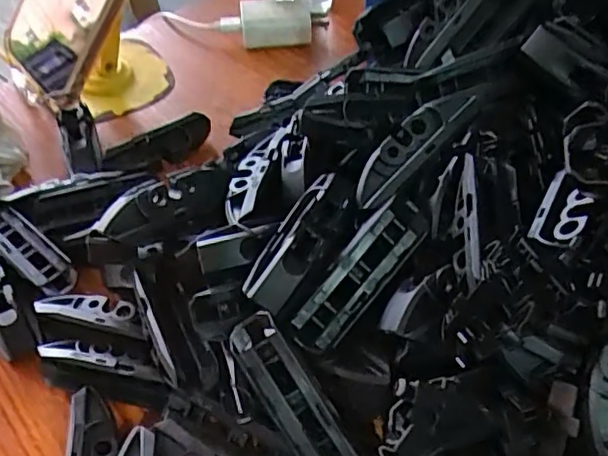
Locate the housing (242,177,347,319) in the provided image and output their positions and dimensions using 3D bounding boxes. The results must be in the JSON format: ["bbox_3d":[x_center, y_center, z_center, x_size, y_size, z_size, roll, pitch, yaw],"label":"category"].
[{"bbox_3d":[-0.001,0.002,0.243,0.020,0.012,0.067,20,53,18],"label":"housing"}]

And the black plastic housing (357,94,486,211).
[{"bbox_3d":[0.051,-0.038,0.264,0.077,0.010,0.021,-44,60,-12],"label":"black plastic housing"}]

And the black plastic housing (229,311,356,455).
[{"bbox_3d":[-0.004,0.067,0.235,0.019,0.014,0.071,-30,84,-22],"label":"black plastic housing"}]

